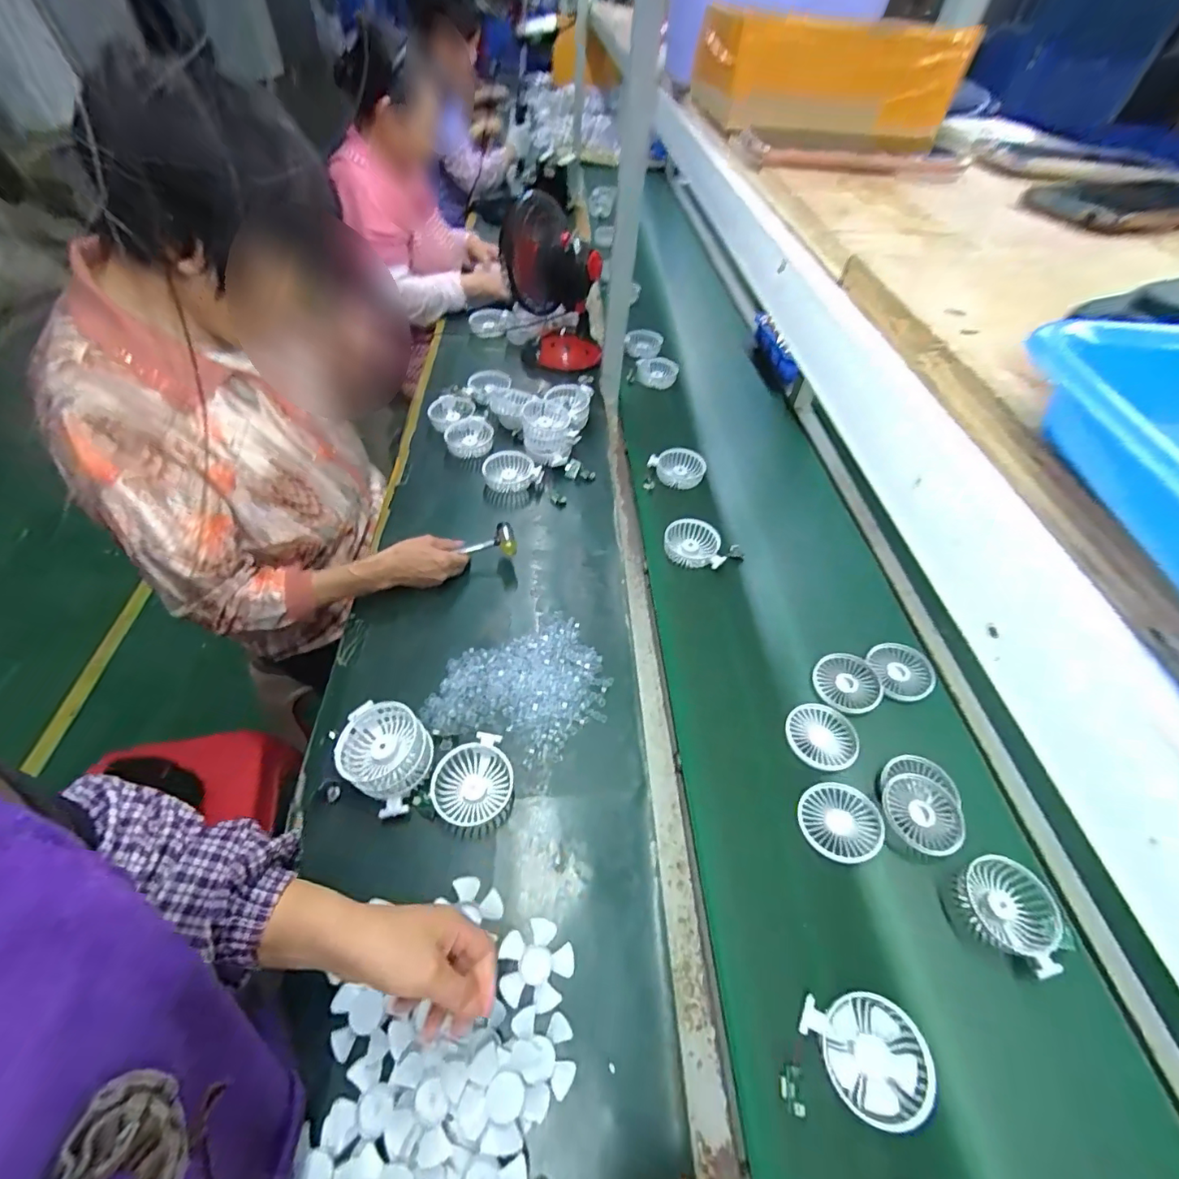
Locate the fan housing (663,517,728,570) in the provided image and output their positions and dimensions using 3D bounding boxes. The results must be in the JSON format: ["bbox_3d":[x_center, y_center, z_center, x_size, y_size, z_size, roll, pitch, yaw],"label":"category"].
[{"bbox_3d":[0.174,-0.082,0.860,0.097,0.030,0.095,8,51,1],"label":"fan housing"}]

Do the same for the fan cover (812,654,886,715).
[{"bbox_3d":[0.361,0.128,0.711,0.092,0.007,0.085,-20,56,-20],"label":"fan cover"}]

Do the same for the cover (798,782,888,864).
[{"bbox_3d":[0.290,0.265,0.586,0.095,0.016,0.082,-19,56,-20],"label":"cover"}]

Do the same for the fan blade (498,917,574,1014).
[{"bbox_3d":[-0.053,0.360,0.488,0.069,0.009,0.069,3,51,-4],"label":"fan blade"}]

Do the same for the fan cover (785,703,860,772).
[{"bbox_3d":[0.302,0.190,0.663,0.088,0.013,0.088,-19,56,-20],"label":"fan cover"}]

